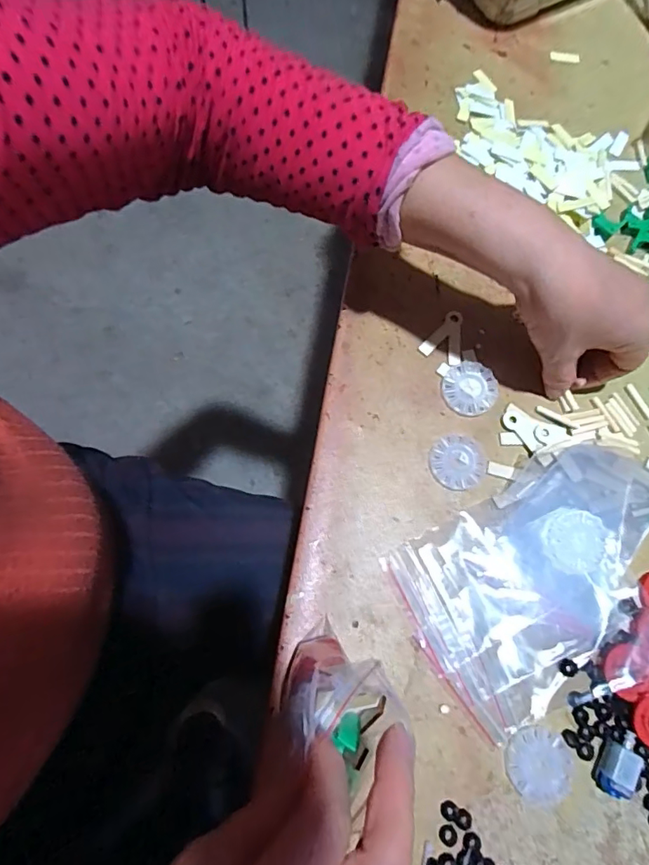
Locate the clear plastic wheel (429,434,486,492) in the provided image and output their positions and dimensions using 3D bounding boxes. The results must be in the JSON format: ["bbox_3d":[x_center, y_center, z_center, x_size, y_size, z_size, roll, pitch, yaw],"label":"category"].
[{"bbox_3d":[0.094,0.020,0.350,0.040,0.006,0.037,1,74,-3],"label":"clear plastic wheel"}]

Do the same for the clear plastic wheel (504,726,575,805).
[{"bbox_3d":[0.129,0.199,0.298,0.039,0.006,0.040,1,74,-3],"label":"clear plastic wheel"}]

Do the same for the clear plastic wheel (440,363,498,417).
[{"bbox_3d":[0.107,-0.032,0.364,0.039,0.007,0.038,1,74,-3],"label":"clear plastic wheel"}]

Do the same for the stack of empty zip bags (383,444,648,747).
[{"bbox_3d":[0.154,0.096,0.326,0.190,0.016,0.138,-30,78,-11],"label":"stack of empty zip bags"}]

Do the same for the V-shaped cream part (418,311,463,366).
[{"bbox_3d":[0.089,-0.073,0.376,0.029,0.004,0.044,9,74,0],"label":"V-shaped cream part"}]

